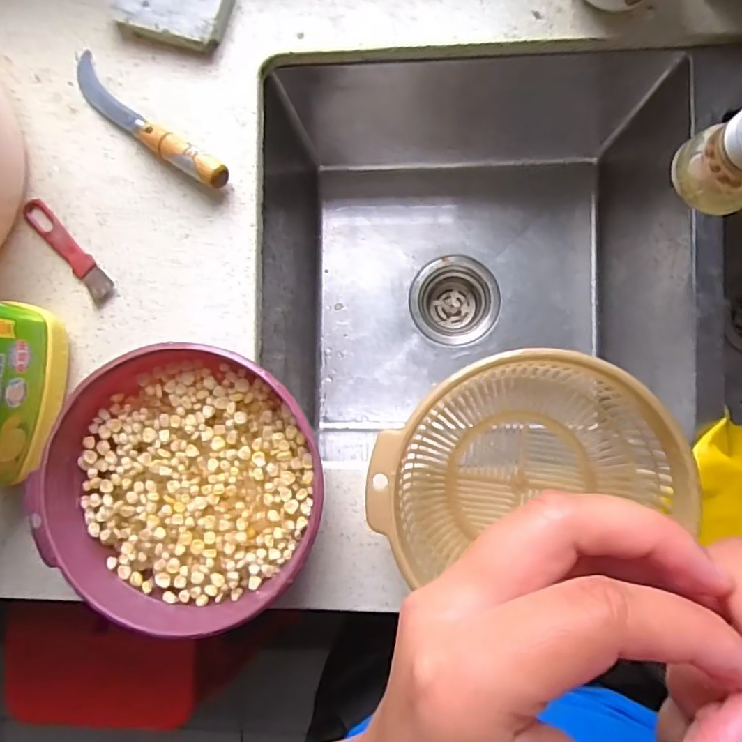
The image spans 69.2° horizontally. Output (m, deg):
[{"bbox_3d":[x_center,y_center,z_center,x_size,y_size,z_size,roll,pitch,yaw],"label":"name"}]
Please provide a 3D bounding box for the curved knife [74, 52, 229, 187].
[{"bbox_3d":[-0.196,-0.214,0.462,0.182,0.025,0.032,41,92,5],"label":"curved knife"}]

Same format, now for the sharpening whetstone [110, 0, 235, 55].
[{"bbox_3d":[-0.173,-0.314,0.464,0.099,0.021,0.062,15,89,5],"label":"sharpening whetstone"}]

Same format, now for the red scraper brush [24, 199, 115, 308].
[{"bbox_3d":[-0.267,-0.107,0.476,0.024,0.006,0.113,-40,86,2],"label":"red scraper brush"}]

